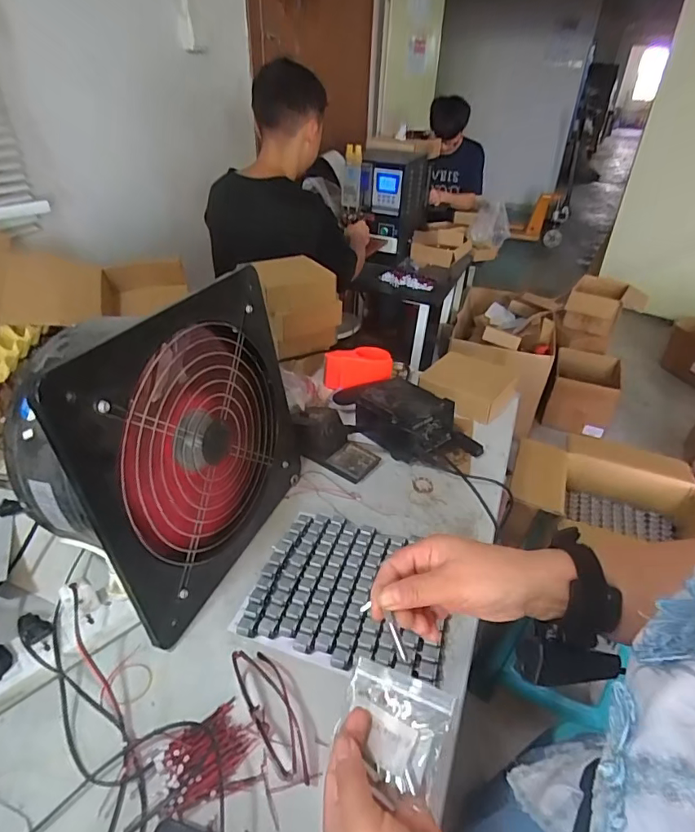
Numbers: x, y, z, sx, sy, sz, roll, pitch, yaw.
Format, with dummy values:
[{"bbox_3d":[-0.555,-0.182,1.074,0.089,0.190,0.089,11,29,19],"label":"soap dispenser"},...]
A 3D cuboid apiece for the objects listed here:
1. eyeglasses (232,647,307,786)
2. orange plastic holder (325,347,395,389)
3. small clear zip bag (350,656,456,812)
[{"bbox_3d":[-0.076,0.298,0.491,0.043,0.030,0.136,-17,39,-25],"label":"eyeglasses"},{"bbox_3d":[0.022,-0.103,1.031,0.142,0.067,0.069,-4,36,-10],"label":"orange plastic holder"},{"bbox_3d":[0.032,0.214,0.336,0.072,0.014,0.063,7,52,26],"label":"small clear zip bag"}]

